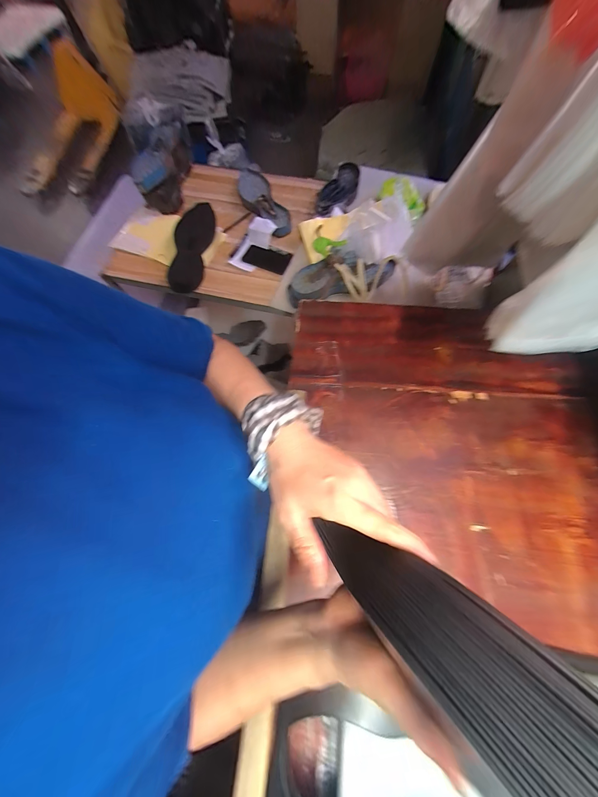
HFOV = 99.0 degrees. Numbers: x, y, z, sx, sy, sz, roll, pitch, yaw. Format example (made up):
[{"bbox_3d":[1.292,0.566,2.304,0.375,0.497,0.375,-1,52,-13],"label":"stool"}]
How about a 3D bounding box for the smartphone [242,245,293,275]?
[{"bbox_3d":[-0.106,-0.474,0.858,0.161,0.017,0.081,24,74,10],"label":"smartphone"}]

